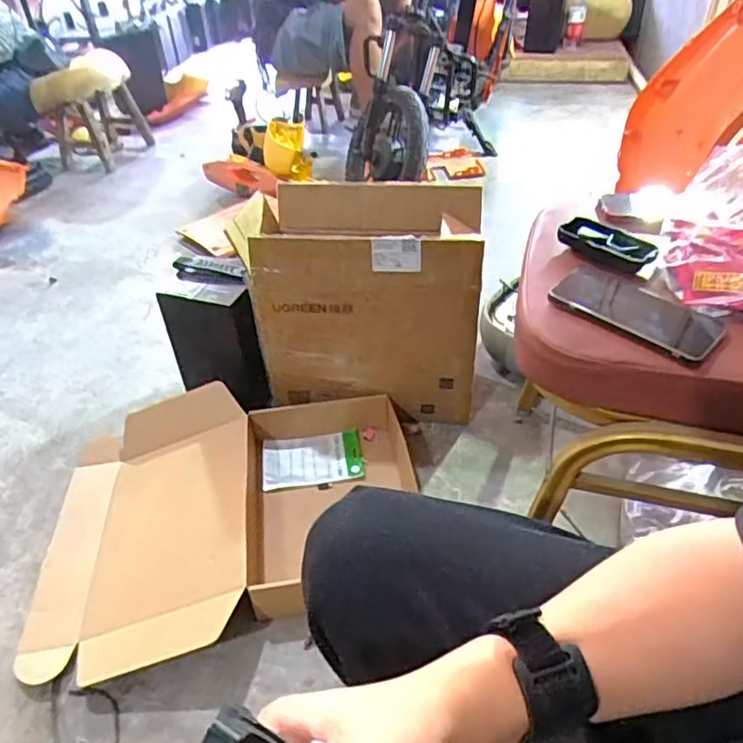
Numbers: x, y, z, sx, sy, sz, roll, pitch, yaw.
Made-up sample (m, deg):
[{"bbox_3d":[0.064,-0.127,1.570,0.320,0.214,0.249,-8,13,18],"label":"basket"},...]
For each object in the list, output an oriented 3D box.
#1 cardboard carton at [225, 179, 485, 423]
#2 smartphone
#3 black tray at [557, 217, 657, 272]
[{"bbox_3d":[-0.008,-0.128,1.118,0.384,0.379,0.239,-2,40,2],"label":"cardboard carton"},{"bbox_3d":[0.275,-0.064,0.628,0.164,0.013,0.091,29,50,32],"label":"smartphone"},{"bbox_3d":[0.280,-0.152,0.712,0.108,0.026,0.056,28,49,32],"label":"black tray"}]

